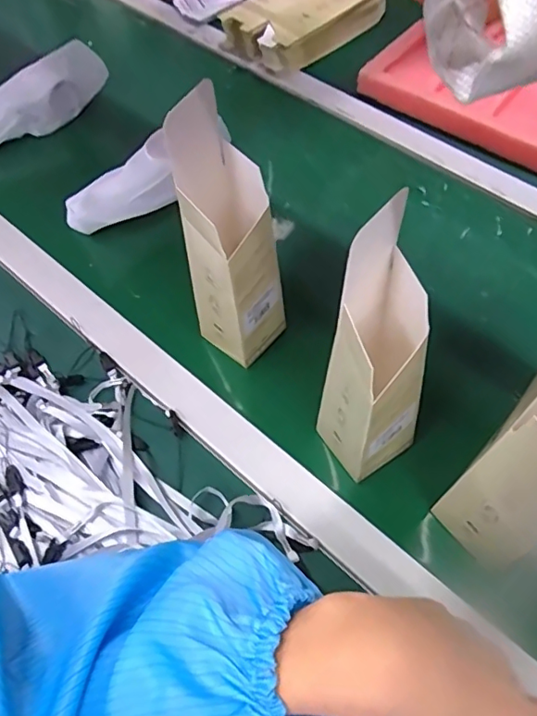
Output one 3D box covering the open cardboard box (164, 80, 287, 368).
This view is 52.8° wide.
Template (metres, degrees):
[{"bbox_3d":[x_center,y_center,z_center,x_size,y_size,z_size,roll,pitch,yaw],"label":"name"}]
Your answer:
[{"bbox_3d":[-0.032,-0.082,0.431,0.060,0.226,0.072,35,65,21],"label":"open cardboard box"}]

